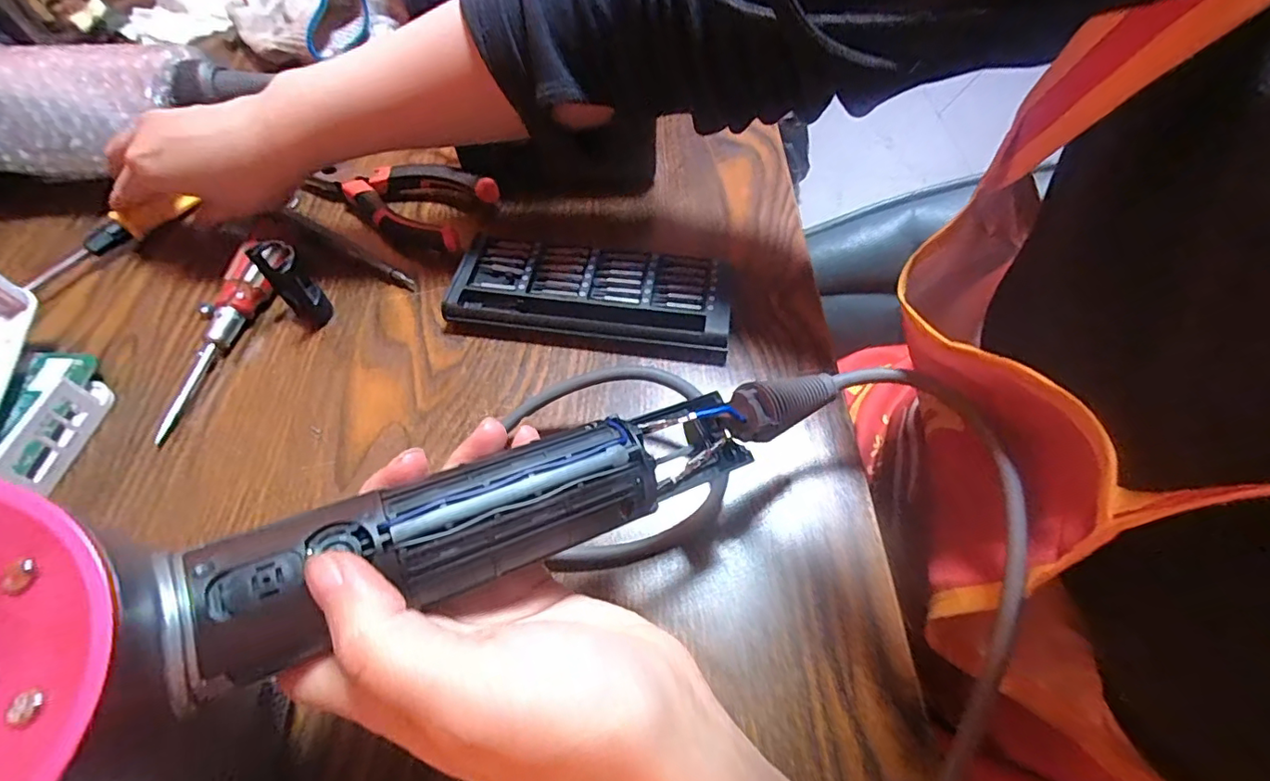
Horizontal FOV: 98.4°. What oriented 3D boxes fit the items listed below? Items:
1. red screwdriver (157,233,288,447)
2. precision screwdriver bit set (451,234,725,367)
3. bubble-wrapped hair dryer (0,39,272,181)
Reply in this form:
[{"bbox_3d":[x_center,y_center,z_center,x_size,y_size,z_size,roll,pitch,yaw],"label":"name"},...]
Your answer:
[{"bbox_3d":[-0.225,-0.029,0.297,0.022,0.017,0.117,12,71,9],"label":"red screwdriver"},{"bbox_3d":[-0.025,-0.053,0.308,0.153,0.015,0.063,8,56,7],"label":"precision screwdriver bit set"},{"bbox_3d":[-0.378,-0.180,0.365,0.243,0.079,0.097,3,56,3],"label":"bubble-wrapped hair dryer"}]

